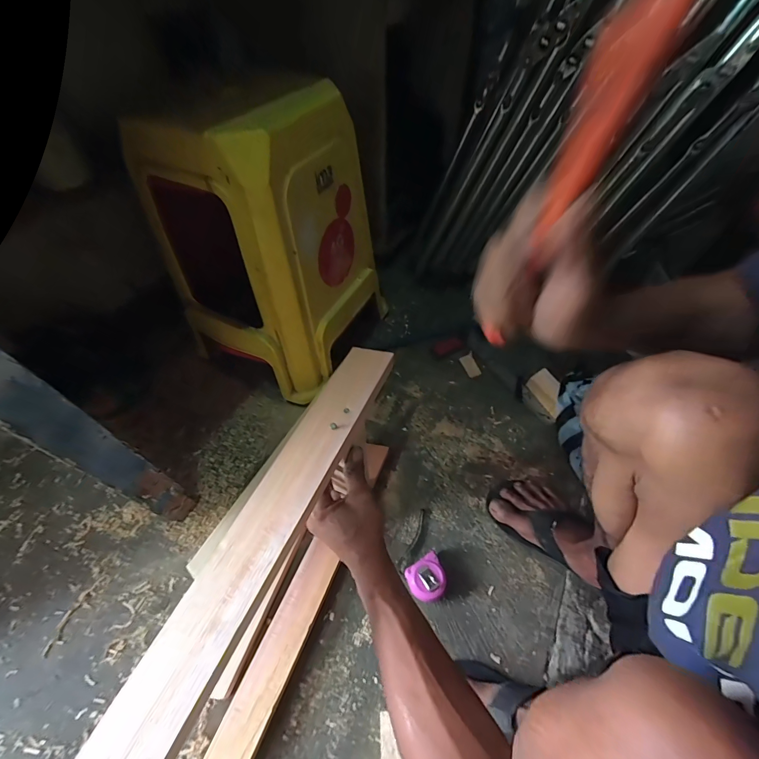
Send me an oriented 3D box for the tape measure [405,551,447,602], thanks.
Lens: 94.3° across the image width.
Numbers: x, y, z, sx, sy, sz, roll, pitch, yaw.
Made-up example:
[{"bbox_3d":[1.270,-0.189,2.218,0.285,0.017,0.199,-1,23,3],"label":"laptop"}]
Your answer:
[{"bbox_3d":[0.076,0.310,0.549,0.054,0.033,0.057,-25,58,-18],"label":"tape measure"}]

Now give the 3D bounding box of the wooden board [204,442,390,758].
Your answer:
[{"bbox_3d":[-0.097,0.299,0.546,0.053,0.042,0.459,19,56,13],"label":"wooden board"}]

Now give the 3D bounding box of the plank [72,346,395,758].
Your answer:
[{"bbox_3d":[-0.103,0.133,0.335,0.060,0.013,0.454,23,56,10],"label":"plank"}]

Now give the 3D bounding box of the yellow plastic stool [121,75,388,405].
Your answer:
[{"bbox_3d":[-0.191,-0.241,0.646,0.272,0.429,0.330,28,57,17],"label":"yellow plastic stool"}]

